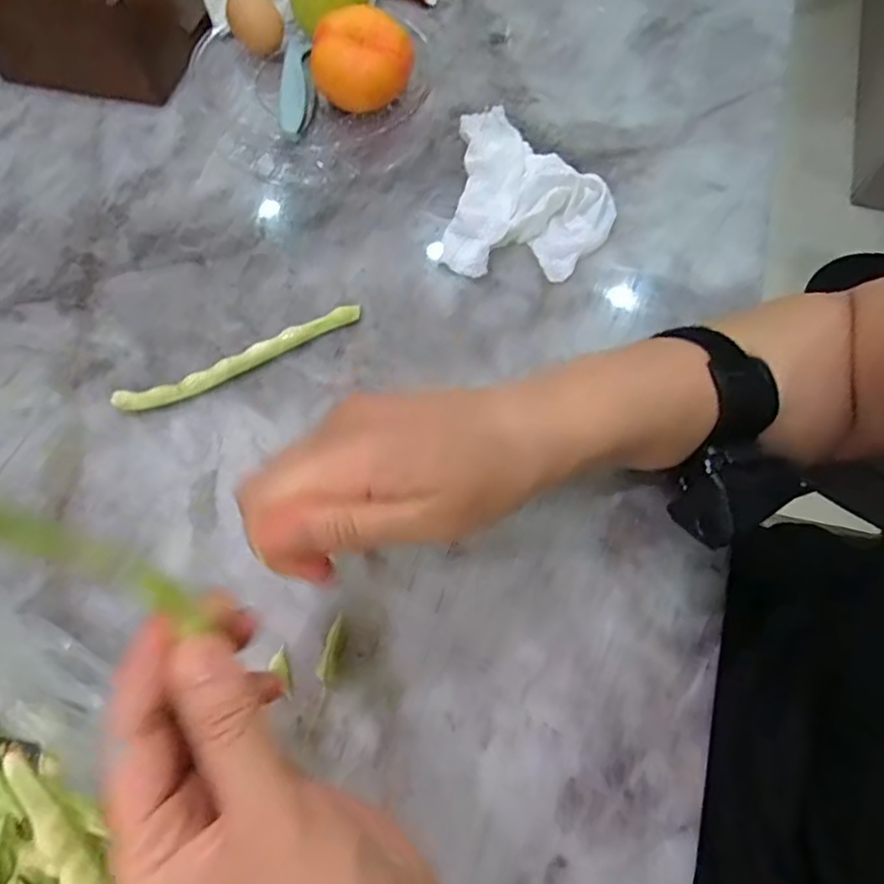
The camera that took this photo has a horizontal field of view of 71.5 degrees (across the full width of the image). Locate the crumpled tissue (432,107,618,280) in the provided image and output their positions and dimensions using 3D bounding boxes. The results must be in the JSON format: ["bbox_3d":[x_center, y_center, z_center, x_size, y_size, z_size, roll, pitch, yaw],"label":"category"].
[{"bbox_3d":[0.066,-0.186,0.444,0.115,0.028,0.155,7,65,2],"label":"crumpled tissue"}]

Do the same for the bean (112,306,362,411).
[{"bbox_3d":[-0.124,-0.051,0.386,0.157,0.015,0.017,-23,68,-11],"label":"bean"}]

